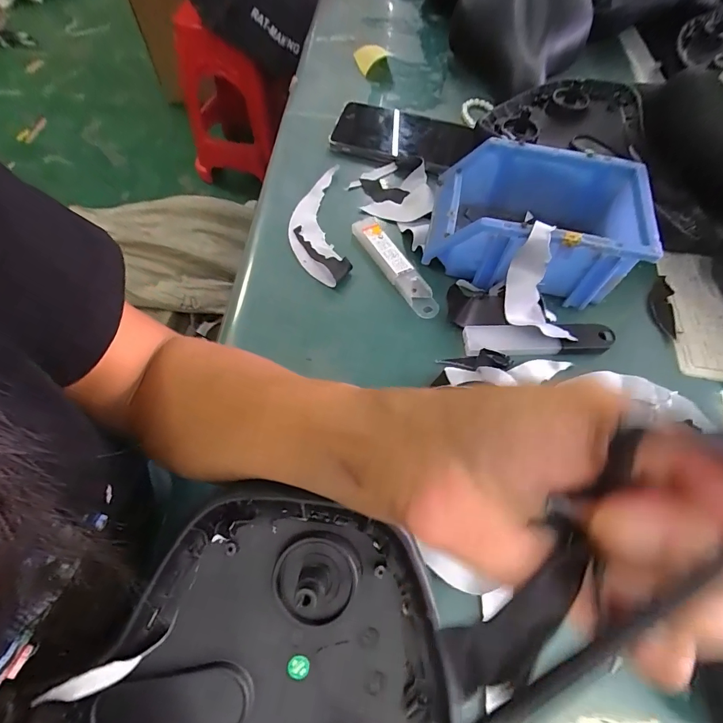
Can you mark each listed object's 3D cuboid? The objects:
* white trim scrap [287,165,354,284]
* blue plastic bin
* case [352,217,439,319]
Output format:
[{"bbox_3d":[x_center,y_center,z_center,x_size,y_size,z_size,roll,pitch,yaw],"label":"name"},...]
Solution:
[{"bbox_3d":[-0.046,-0.144,0.406,0.060,0.018,0.167,-8,62,-7],"label":"white trim scrap"},{"bbox_3d":[0.161,-0.132,0.370,0.186,0.074,0.126,14,62,5],"label":"blue plastic bin"},{"bbox_3d":[0.031,-0.095,0.386,0.027,0.015,0.130,-27,66,-16],"label":"case"}]

